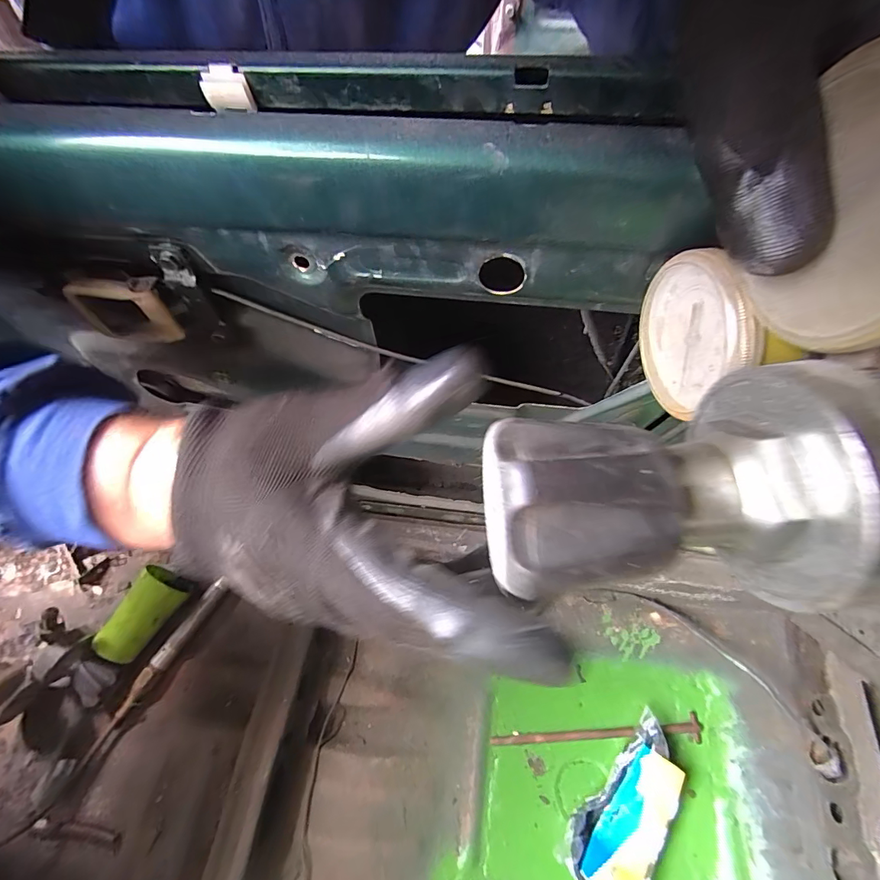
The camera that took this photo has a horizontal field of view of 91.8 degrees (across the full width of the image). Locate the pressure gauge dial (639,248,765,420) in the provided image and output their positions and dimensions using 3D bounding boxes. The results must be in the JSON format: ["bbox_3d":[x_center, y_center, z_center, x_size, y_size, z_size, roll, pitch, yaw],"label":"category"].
[{"bbox_3d":[0.108,-0.048,0.186,0.013,0.072,0.063,-10,64,-3],"label":"pressure gauge dial"}]

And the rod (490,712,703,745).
[{"bbox_3d":[0.228,0.436,0.622,0.303,0.012,0.035,-6,64,-1],"label":"rod"}]

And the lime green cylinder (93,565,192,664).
[{"bbox_3d":[-0.440,0.253,0.621,0.062,0.052,0.127,28,68,14],"label":"lime green cylinder"}]

